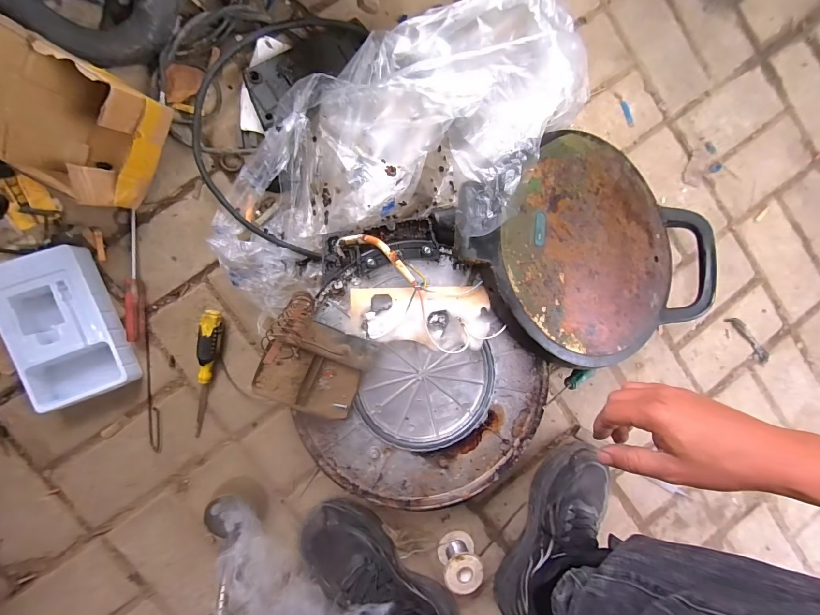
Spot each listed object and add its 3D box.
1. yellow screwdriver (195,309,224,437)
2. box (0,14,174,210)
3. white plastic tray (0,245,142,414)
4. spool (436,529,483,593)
[{"bbox_3d":[-0.261,0.086,0.448,0.024,0.026,0.164,6,91,-8],"label":"yellow screwdriver"},{"bbox_3d":[-0.359,-0.189,0.340,0.119,0.196,0.142,27,88,-8],"label":"box"},{"bbox_3d":[-0.417,0.025,0.420,0.112,0.034,0.179,-22,94,-6],"label":"white plastic tray"},{"bbox_3d":[0.070,0.355,0.489,0.052,0.057,0.046,-23,95,-6],"label":"spool"}]

